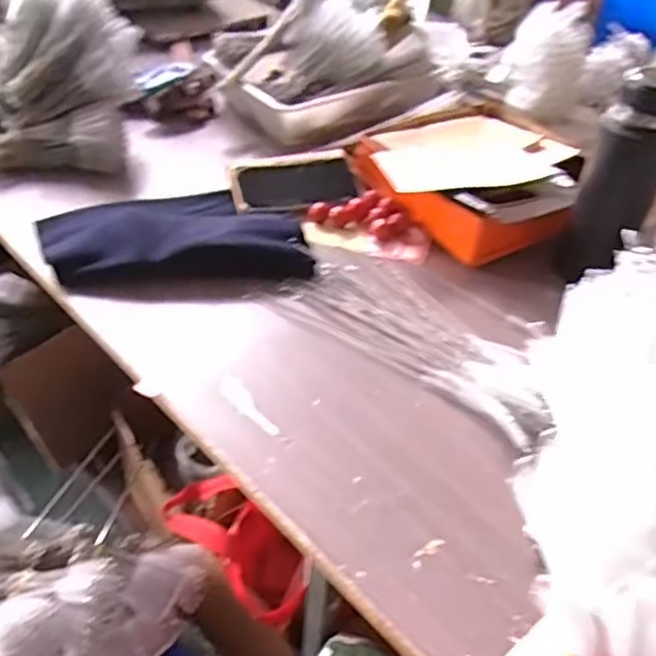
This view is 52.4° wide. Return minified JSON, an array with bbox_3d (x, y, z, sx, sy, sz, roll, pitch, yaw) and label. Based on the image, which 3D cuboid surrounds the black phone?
[{"bbox_3d":[-0.041,-0.185,0.858,0.165,0.015,0.088,-12,70,-21],"label":"black phone"}]

